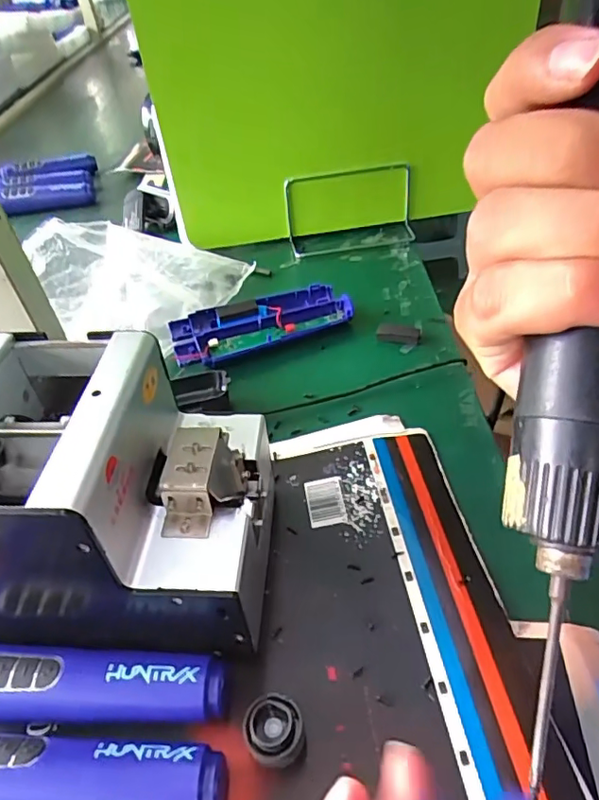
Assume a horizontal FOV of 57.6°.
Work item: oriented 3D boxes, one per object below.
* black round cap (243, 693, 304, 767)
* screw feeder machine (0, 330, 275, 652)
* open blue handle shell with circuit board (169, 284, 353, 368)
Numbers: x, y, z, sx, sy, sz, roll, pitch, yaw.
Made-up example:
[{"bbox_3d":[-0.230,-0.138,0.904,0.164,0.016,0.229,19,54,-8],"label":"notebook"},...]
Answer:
[{"bbox_3d":[-0.013,0.168,0.275,0.028,0.026,0.031,-9,43,-2],"label":"black round cap"},{"bbox_3d":[-0.127,0.057,0.317,0.219,0.145,0.128,1,43,9],"label":"screw feeder machine"},{"bbox_3d":[-0.039,-0.077,0.542,0.173,0.023,0.075,-18,45,-12],"label":"open blue handle shell with circuit board"}]

